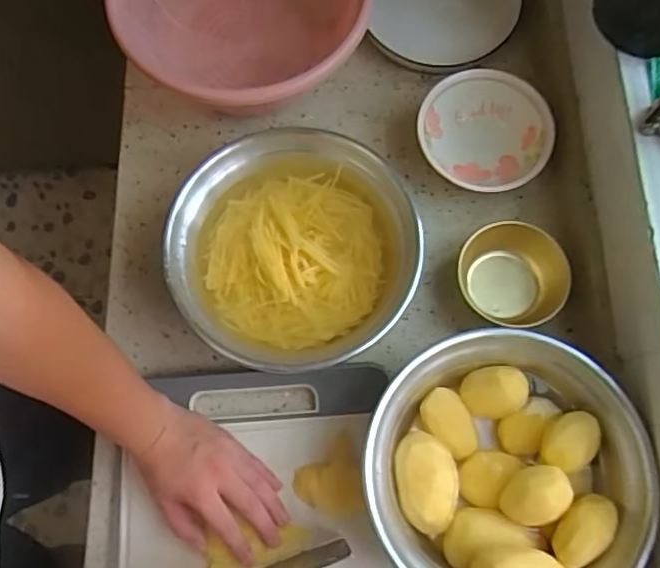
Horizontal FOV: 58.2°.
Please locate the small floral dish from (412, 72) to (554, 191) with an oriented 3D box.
[{"bbox_3d":[0.178,-0.169,0.694,0.143,0.056,0.143,0,73,0],"label":"small floral dish"}]

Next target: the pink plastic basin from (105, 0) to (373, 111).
[{"bbox_3d":[-0.105,-0.319,0.707,0.251,0.117,0.272,0,74,1],"label":"pink plastic basin"}]

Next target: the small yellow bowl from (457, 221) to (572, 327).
[{"bbox_3d":[0.199,-0.011,0.647,0.110,0.051,0.097,8,73,2],"label":"small yellow bowl"}]

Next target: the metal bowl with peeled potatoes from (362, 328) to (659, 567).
[{"bbox_3d":[0.159,0.177,0.563,0.239,0.094,0.251,0,73,0],"label":"metal bowl with peeled potatoes"}]

